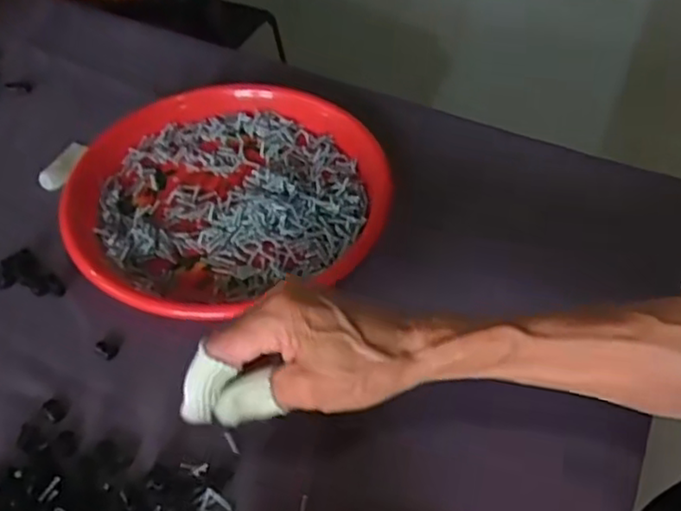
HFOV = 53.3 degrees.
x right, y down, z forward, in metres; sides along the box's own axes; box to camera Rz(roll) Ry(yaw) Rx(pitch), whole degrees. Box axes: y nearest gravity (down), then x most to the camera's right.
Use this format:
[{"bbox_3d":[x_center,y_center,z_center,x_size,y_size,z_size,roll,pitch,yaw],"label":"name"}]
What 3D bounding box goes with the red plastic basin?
[{"bbox_3d":[-0.087,-0.052,0.521,0.235,0.036,0.215,1,50,-1],"label":"red plastic basin"}]

